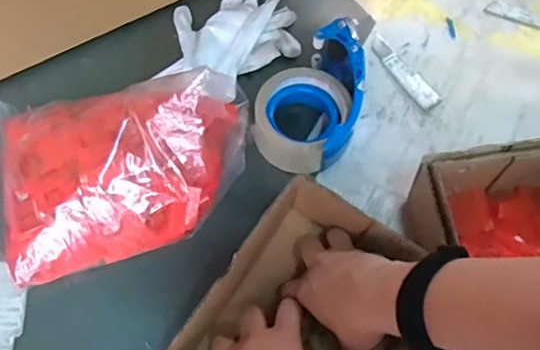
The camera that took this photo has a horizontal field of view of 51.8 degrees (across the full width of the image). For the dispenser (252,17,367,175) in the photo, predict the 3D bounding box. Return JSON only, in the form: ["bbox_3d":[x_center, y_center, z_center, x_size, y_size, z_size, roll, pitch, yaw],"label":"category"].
[{"bbox_3d":[0.047,-0.079,0.571,0.098,0.058,0.160,24,69,8],"label":"dispenser"}]

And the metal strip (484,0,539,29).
[{"bbox_3d":[0.305,-0.183,0.652,0.103,0.005,0.020,20,68,7],"label":"metal strip"}]

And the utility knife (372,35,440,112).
[{"bbox_3d":[0.147,-0.116,0.616,0.024,0.006,0.108,-30,72,-13],"label":"utility knife"}]

